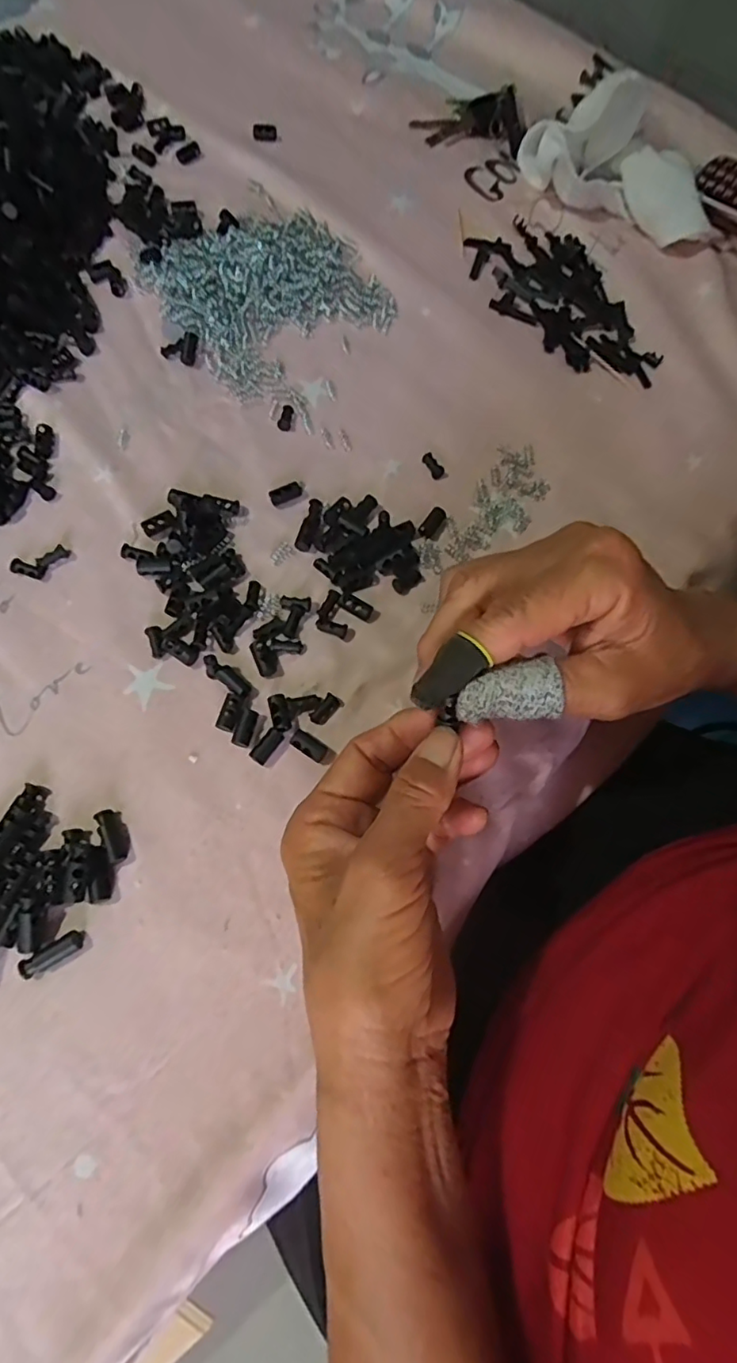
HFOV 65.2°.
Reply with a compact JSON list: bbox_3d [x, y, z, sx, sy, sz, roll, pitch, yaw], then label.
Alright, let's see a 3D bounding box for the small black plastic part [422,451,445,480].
[{"bbox_3d":[0.040,-0.133,0.351,0.008,0.004,0.019,-25,73,-11],"label":"small black plastic part"}]

